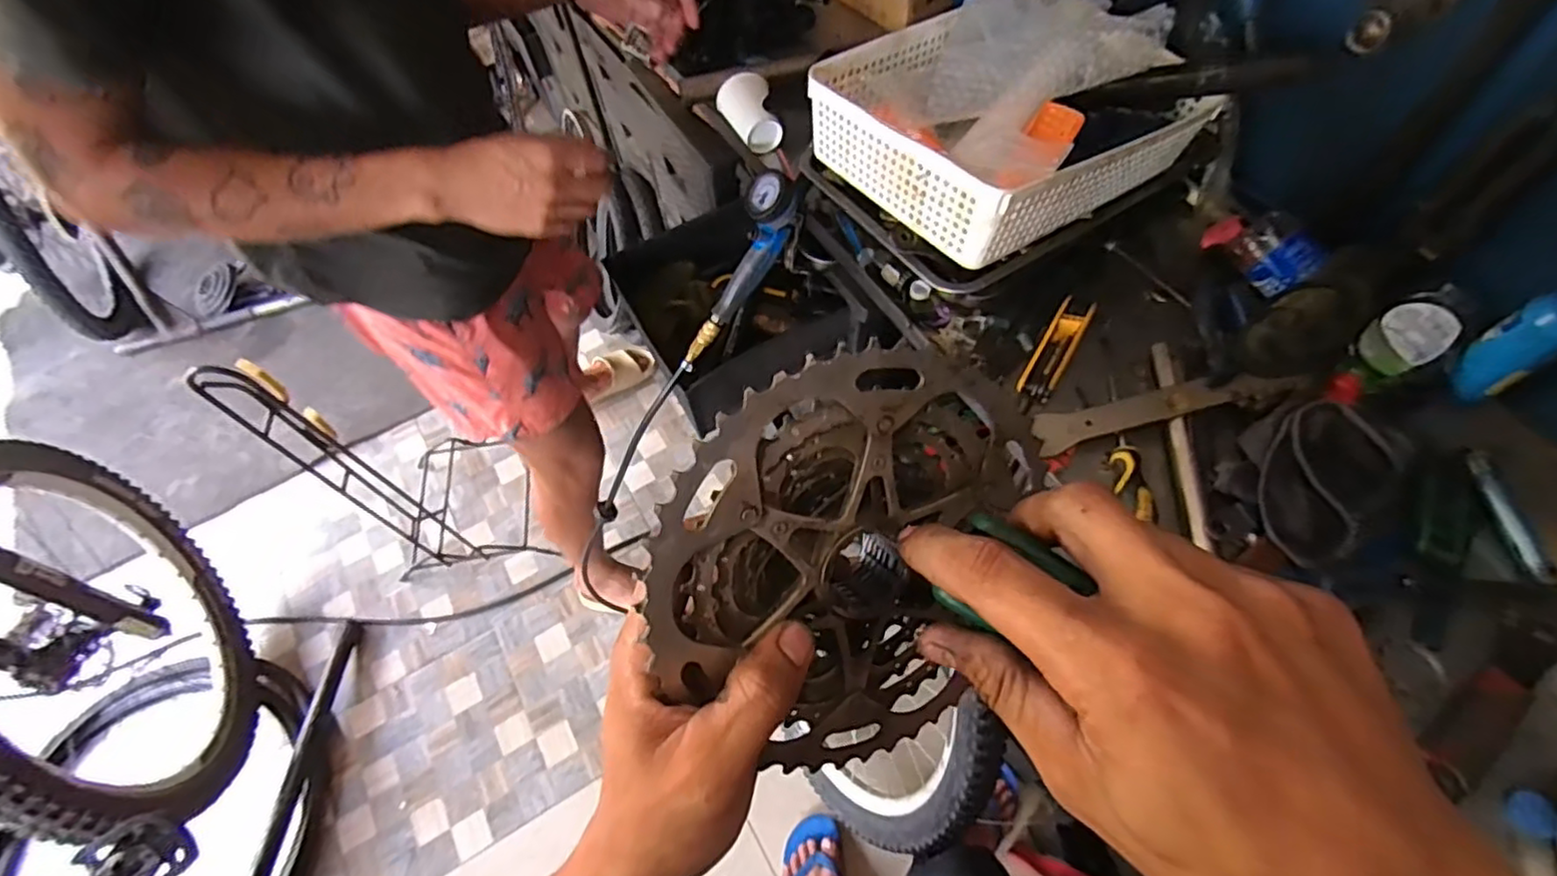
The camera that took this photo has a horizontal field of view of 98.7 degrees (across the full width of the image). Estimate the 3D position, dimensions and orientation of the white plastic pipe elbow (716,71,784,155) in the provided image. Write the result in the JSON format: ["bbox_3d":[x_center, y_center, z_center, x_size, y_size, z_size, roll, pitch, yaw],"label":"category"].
[{"bbox_3d":[-0.039,-0.437,0.905,0.072,0.057,0.102,-17,60,-5],"label":"white plastic pipe elbow"}]

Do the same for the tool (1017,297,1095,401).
[{"bbox_3d":[0.293,-0.094,0.704,0.036,0.025,0.121,28,66,18],"label":"tool"}]

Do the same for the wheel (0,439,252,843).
[{"bbox_3d":[-1.123,0.309,1.117,0.103,0.664,0.686,-26,62,-10],"label":"wheel"}]

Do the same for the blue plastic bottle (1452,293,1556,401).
[{"bbox_3d":[0.665,-0.085,0.596,0.032,0.127,0.050,-26,62,-11],"label":"blue plastic bottle"}]

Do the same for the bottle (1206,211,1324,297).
[{"bbox_3d":[0.512,-0.206,0.717,0.056,0.061,0.137,-15,41,-4],"label":"bottle"}]

